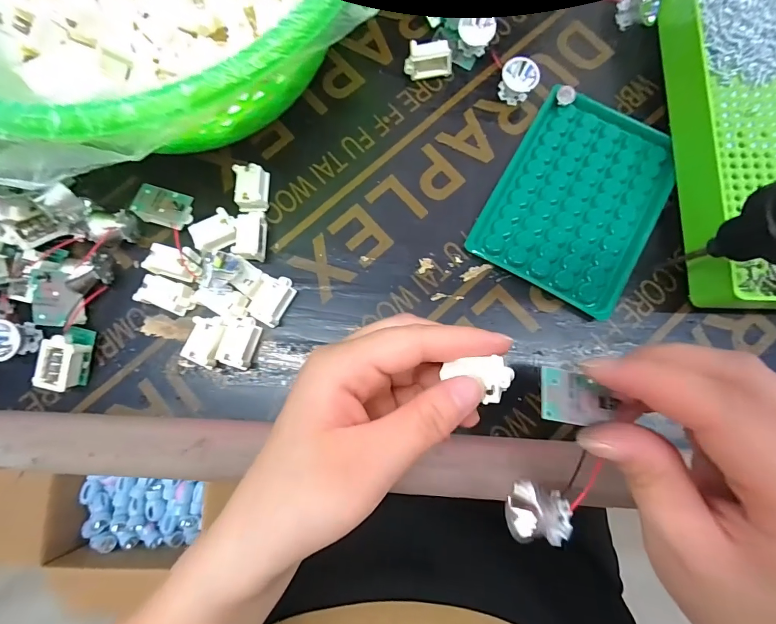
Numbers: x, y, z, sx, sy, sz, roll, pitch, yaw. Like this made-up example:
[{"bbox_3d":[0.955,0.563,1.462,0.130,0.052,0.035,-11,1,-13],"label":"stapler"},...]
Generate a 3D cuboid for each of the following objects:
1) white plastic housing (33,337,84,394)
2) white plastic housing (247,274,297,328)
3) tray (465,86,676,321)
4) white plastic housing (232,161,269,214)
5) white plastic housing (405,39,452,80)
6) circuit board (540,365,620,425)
[{"bbox_3d":[-0.185,0.029,0.220,0.018,0.014,0.029,15,79,3],"label":"white plastic housing"},{"bbox_3d":[-0.069,-0.008,0.232,0.018,0.013,0.029,25,80,5],"label":"white plastic housing"},{"bbox_3d":[0.119,-0.073,0.245,0.093,0.009,0.127,29,80,5],"label":"tray"},{"bbox_3d":[-0.085,-0.076,0.243,0.018,0.012,0.029,-2,79,-1],"label":"white plastic housing"},{"bbox_3d":[0.027,-0.163,0.254,0.030,0.020,0.010,2,79,0],"label":"white plastic housing"},{"bbox_3d":[0.071,0.032,0.144,0.031,0.007,0.019,9,79,2],"label":"circuit board"}]

